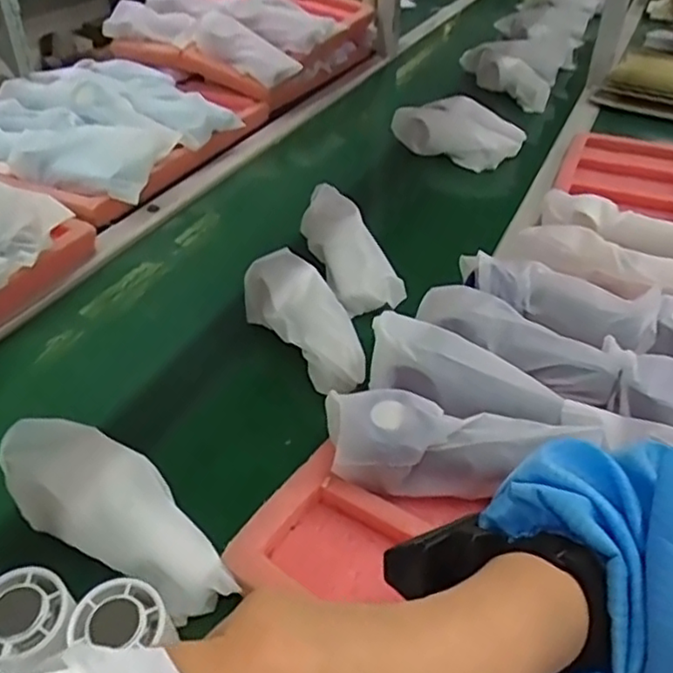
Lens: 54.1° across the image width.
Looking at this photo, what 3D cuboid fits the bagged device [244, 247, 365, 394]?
[{"bbox_3d":[-0.028,-0.016,0.629,0.069,0.048,0.186,-18,40,-22],"label":"bagged device"}]

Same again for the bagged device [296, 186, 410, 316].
[{"bbox_3d":[0.011,-0.093,0.724,0.065,0.038,0.175,-15,56,-18],"label":"bagged device"}]

